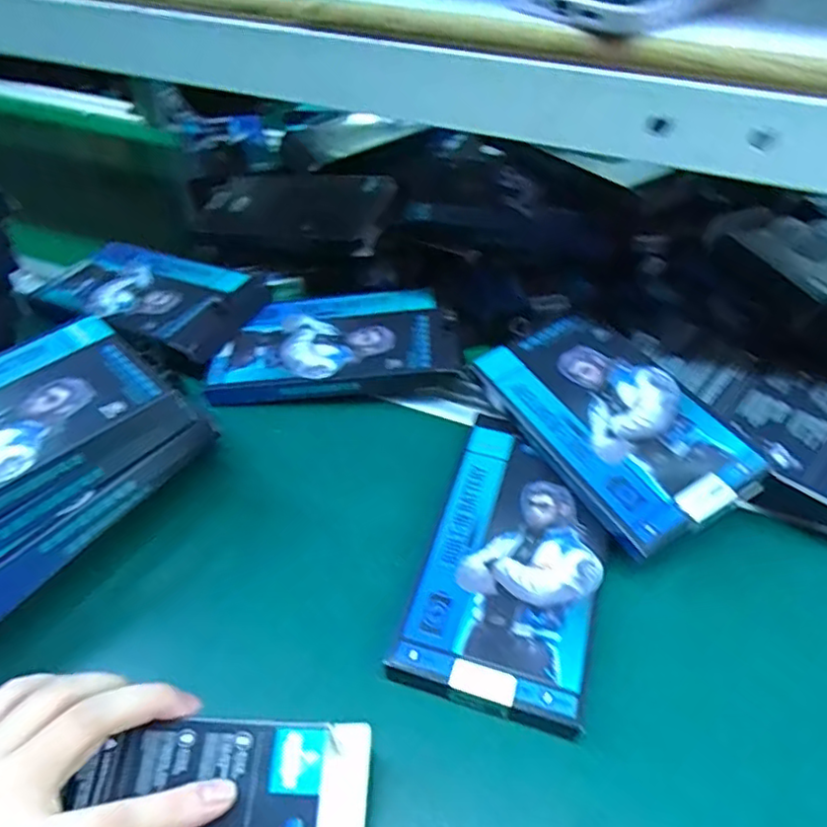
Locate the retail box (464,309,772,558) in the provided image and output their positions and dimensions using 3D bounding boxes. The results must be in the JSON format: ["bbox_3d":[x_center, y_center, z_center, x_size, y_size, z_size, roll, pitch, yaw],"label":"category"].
[{"bbox_3d":[0.122,0.003,0.392,0.094,0.024,0.163,-21,48,-21],"label":"retail box"}]

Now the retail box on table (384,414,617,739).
[{"bbox_3d":[0.059,0.075,0.347,0.095,0.014,0.170,14,46,13],"label":"retail box on table"}]

